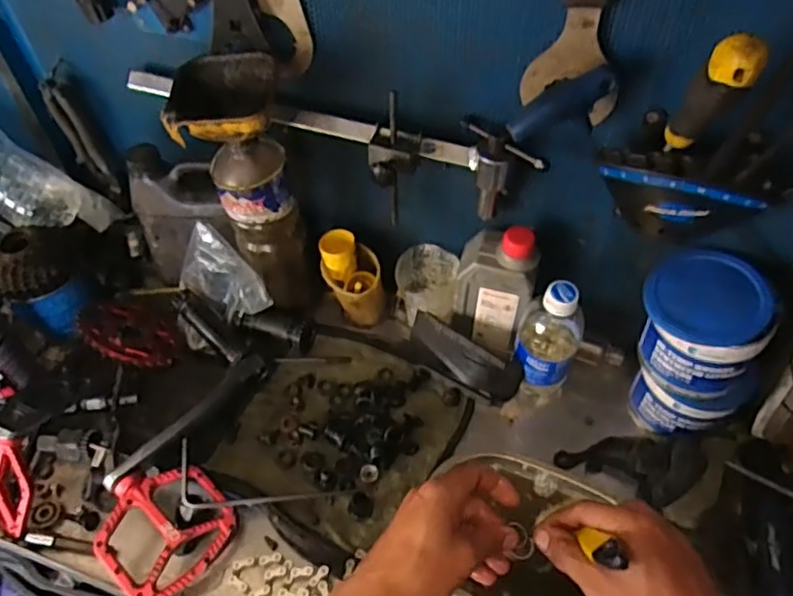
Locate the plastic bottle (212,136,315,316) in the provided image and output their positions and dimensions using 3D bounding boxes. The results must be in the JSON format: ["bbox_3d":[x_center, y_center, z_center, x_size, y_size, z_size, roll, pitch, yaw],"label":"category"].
[{"bbox_3d":[-0.136,-0.069,0.673,0.073,0.213,0.068,-15,53,-10],"label":"plastic bottle"}]

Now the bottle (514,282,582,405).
[{"bbox_3d":[0.160,0.042,0.662,0.059,0.169,0.068,16,54,15],"label":"bottle"}]

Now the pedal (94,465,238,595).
[{"bbox_3d":[-0.220,0.215,0.593,0.112,0.018,0.116,42,58,10],"label":"pedal"}]

